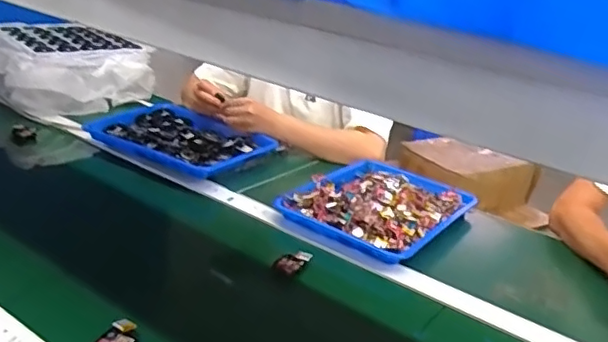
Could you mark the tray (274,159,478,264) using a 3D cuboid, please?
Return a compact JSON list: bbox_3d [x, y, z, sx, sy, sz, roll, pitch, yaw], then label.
[{"bbox_3d":[0.129,0.054,0.995,0.232,0.033,0.281,21,27,30],"label":"tray"}]

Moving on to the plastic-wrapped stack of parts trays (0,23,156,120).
[{"bbox_3d":[-0.587,-0.271,1.440,0.342,0.123,0.337,-15,31,-41],"label":"plastic-wrapped stack of parts trays"}]

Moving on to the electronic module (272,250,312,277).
[{"bbox_3d":[-0.018,0.130,0.843,0.040,0.015,0.059,18,26,24],"label":"electronic module"}]

